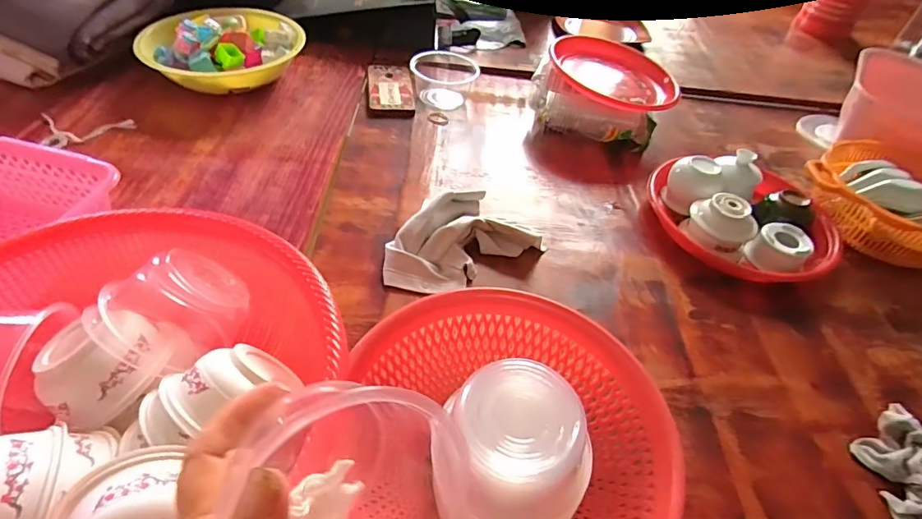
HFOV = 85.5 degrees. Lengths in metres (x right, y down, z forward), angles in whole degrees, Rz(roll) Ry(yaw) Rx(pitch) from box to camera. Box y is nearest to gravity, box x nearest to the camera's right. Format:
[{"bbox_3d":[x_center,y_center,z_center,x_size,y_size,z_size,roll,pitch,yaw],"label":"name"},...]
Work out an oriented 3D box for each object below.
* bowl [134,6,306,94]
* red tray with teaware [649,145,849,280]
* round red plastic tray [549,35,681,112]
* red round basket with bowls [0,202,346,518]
[{"bbox_3d":[-0.393,-0.343,0.831,0.214,0.082,0.223,4,46,-4],"label":"bowl"},{"bbox_3d":[0.377,-0.067,0.673,0.193,0.065,0.241,-27,54,-28],"label":"red tray with teaware"},{"bbox_3d":[0.256,-0.314,0.846,0.217,0.044,0.166,14,46,6],"label":"round red plastic tray"},{"bbox_3d":[-0.276,0.116,0.377,0.300,0.121,0.327,3,46,-3],"label":"red round basket with bowls"}]

